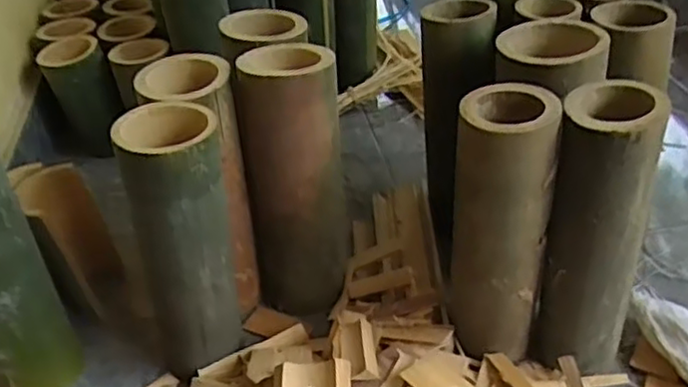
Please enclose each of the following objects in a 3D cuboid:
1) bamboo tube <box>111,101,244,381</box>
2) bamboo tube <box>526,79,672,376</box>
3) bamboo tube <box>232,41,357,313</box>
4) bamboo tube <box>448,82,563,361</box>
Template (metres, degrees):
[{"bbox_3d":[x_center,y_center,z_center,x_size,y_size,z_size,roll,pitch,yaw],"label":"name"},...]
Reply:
[{"bbox_3d":[-0.145,0.047,0.636,0.095,0.255,0.079,-10,37,-6],"label":"bamboo tube"},{"bbox_3d":[0.226,0.041,0.614,0.079,0.267,0.089,14,41,24],"label":"bamboo tube"},{"bbox_3d":[-0.049,-0.007,0.710,0.102,0.273,0.091,-8,36,-4],"label":"bamboo tube"},{"bbox_3d":[0.141,0.034,0.612,0.076,0.247,0.070,11,40,20],"label":"bamboo tube"}]

